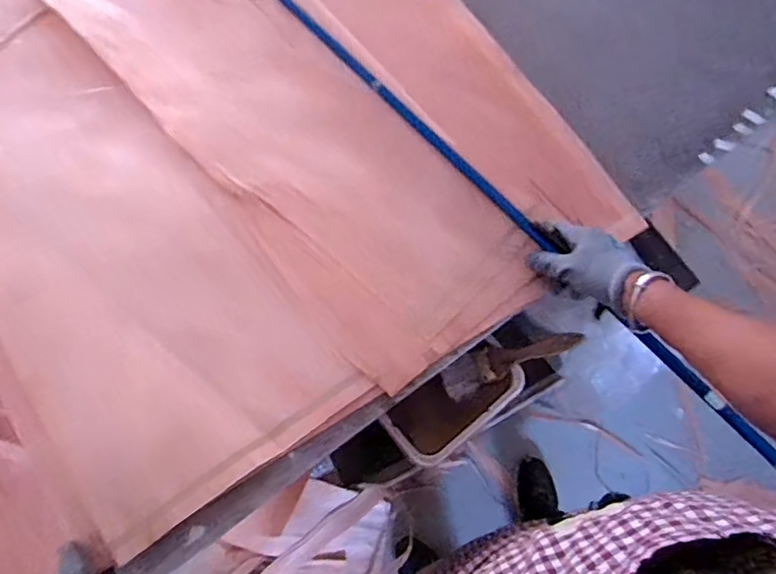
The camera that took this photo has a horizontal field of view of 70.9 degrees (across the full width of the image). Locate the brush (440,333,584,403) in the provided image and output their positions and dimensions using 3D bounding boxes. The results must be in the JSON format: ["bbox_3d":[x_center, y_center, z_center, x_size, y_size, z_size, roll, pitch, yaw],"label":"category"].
[{"bbox_3d":[0.153,0.088,0.689,0.177,0.029,0.045,-22,72,-11],"label":"brush"}]

